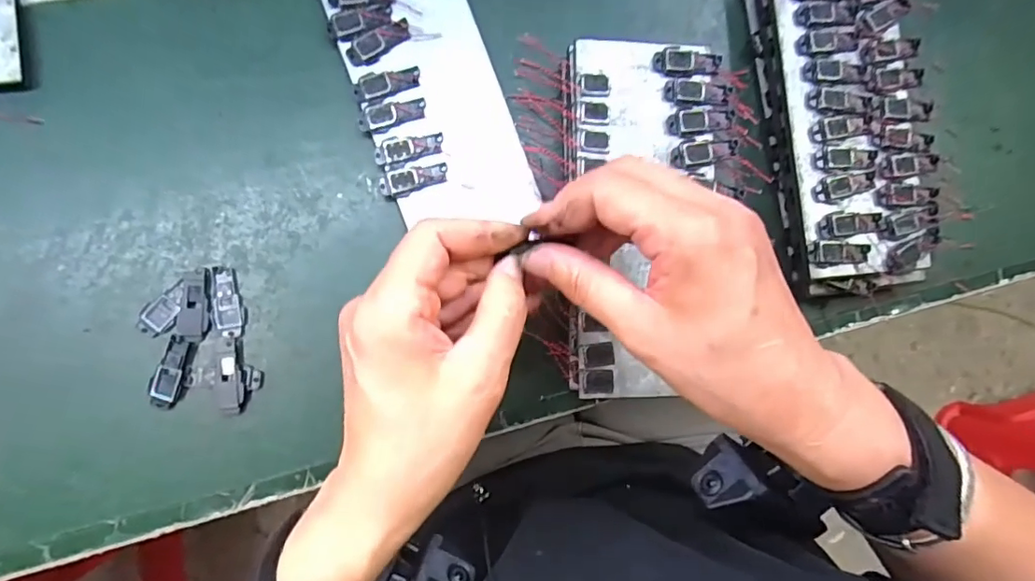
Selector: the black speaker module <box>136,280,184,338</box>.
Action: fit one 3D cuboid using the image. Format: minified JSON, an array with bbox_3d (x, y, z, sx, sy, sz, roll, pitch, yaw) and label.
[{"bbox_3d":[-0.193,0.011,0.299,0.017,0.004,0.032,40,84,-4],"label":"black speaker module"}]

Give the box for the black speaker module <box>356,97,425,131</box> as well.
[{"bbox_3d":[-0.073,-0.102,0.315,0.039,0.004,0.015,-10,89,-7],"label":"black speaker module"}]

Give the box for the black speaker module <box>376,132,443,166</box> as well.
[{"bbox_3d":[-0.063,-0.083,0.315,0.039,0.004,0.015,-11,89,-7],"label":"black speaker module"}]

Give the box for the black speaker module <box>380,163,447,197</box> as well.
[{"bbox_3d":[-0.060,-0.066,0.315,0.039,0.004,0.014,-20,90,-7],"label":"black speaker module"}]

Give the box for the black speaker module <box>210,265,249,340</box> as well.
[{"bbox_3d":[-0.162,0.006,0.305,0.017,0.004,0.040,-10,89,-7],"label":"black speaker module"}]

